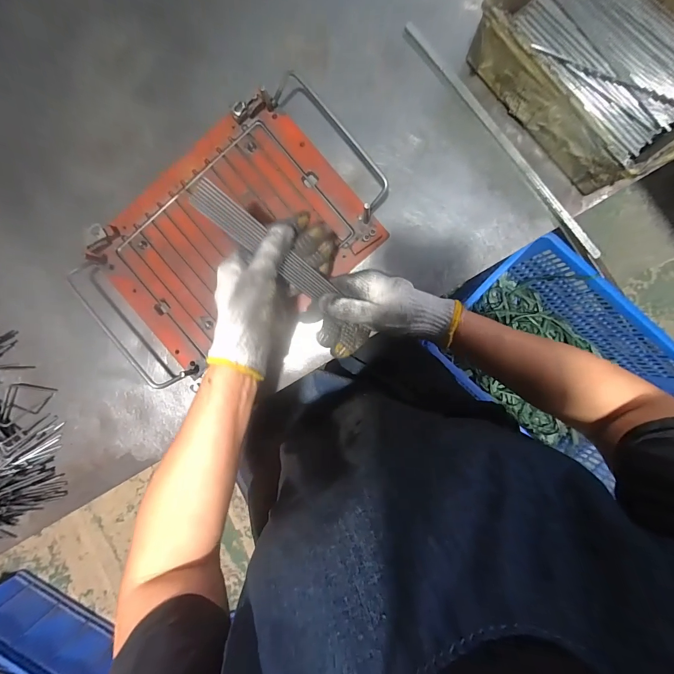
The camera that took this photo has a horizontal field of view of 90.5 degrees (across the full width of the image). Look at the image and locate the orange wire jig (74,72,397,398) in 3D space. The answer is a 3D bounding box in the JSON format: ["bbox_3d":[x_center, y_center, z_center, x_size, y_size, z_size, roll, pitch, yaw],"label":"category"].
[{"bbox_3d":[-0.131,-0.121,0.413,0.394,0.035,0.247,-33,89,3],"label":"orange wire jig"}]

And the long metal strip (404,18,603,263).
[{"bbox_3d":[0.199,-0.238,0.405,0.015,0.008,0.358,-38,89,3],"label":"long metal strip"}]

